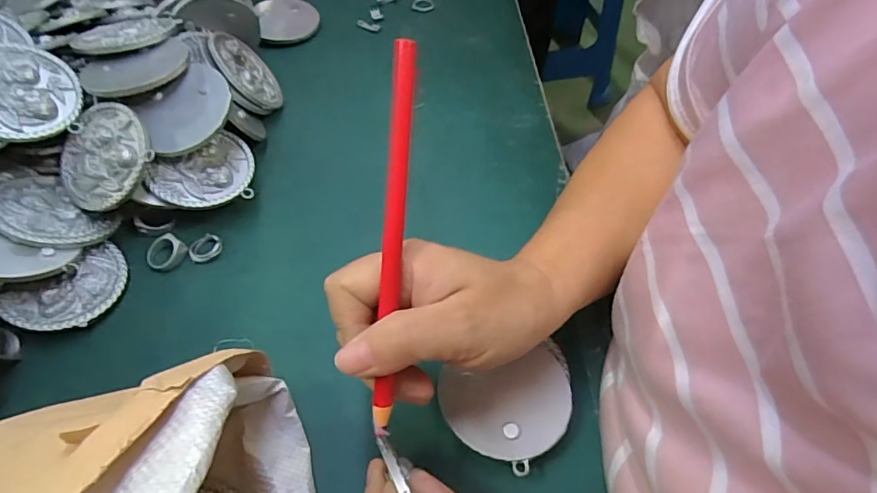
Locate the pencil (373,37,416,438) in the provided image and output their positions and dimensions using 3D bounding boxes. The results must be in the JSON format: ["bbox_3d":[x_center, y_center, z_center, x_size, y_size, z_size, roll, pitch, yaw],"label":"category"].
[{"bbox_3d":[-0.020,-0.001,0.217,0.009,0.014,0.165,5,95,4],"label":"pencil"}]

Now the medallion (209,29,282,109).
[{"bbox_3d":[-0.163,-0.149,0.429,0.011,0.067,0.072,-30,65,21],"label":"medallion"}]

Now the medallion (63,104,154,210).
[{"bbox_3d":[-0.230,-0.062,0.345,0.068,0.006,0.070,-2,83,14],"label":"medallion"}]

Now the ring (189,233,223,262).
[{"bbox_3d":[-0.167,0.001,0.364,0.023,0.004,0.021,0,54,0],"label":"ring"}]

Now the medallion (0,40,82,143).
[{"bbox_3d":[-0.284,-0.105,0.340,0.071,0.008,0.075,-29,85,-36],"label":"medallion"}]

